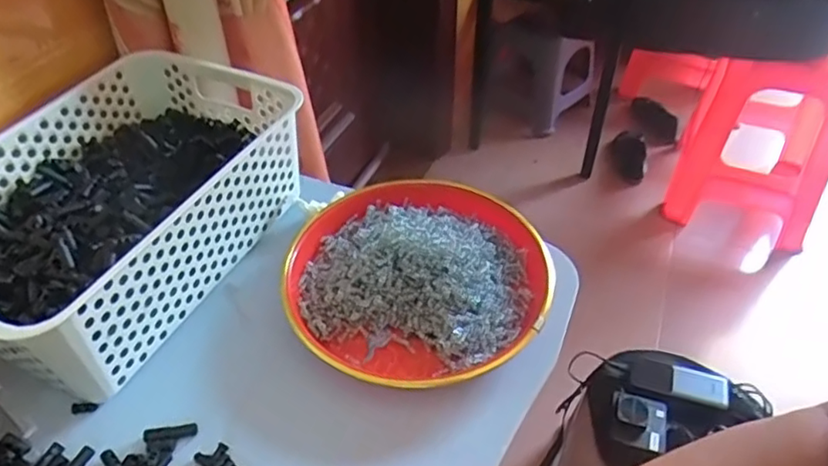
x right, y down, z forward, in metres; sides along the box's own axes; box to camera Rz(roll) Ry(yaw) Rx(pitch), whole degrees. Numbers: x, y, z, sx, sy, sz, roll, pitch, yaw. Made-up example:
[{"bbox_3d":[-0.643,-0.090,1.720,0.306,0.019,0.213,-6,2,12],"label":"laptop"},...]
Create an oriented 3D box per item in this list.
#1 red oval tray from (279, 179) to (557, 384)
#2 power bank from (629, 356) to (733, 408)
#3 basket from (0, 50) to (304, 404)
[{"bbox_3d":[0.004,0.038,0.519,0.221,0.057,0.214,-3,43,-2],"label":"red oval tray"},{"bbox_3d":[0.383,0.212,0.877,0.133,0.016,0.050,15,45,16],"label":"power bank"},{"bbox_3d":[-0.248,-0.024,0.514,0.199,0.097,0.304,19,46,20],"label":"basket"}]

